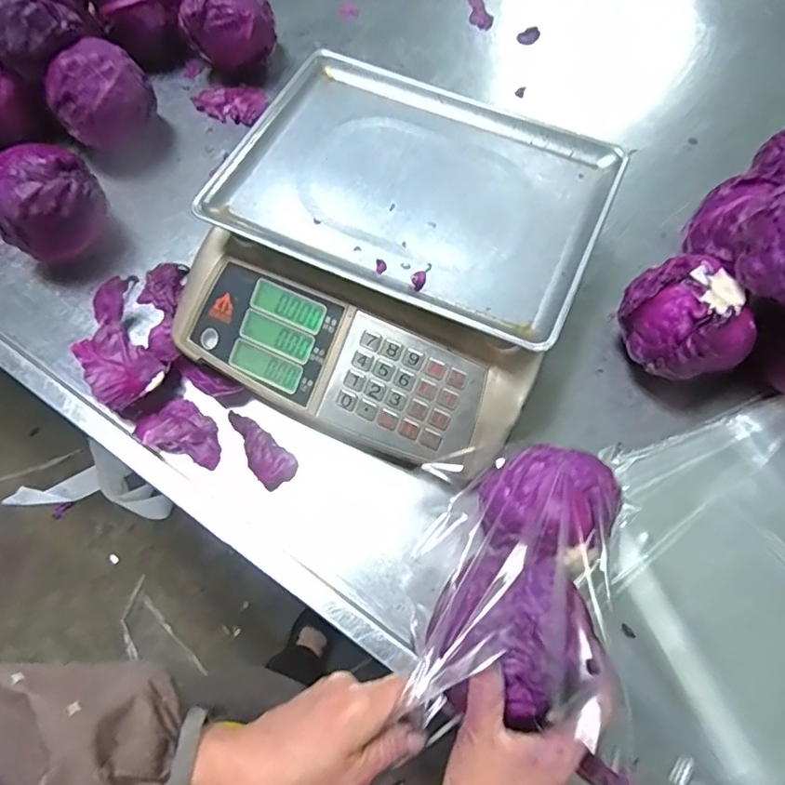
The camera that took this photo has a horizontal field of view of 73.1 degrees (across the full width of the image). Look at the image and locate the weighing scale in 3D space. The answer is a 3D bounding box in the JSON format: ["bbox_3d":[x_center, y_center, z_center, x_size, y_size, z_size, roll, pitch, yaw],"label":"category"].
[{"bbox_3d":[0.002,-0.131,0.518,0.332,0.118,0.339,25,70,11],"label":"weighing scale"}]

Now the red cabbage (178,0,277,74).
[{"bbox_3d":[-0.212,-0.472,0.681,0.090,0.107,0.093,0,67,1],"label":"red cabbage"}]

